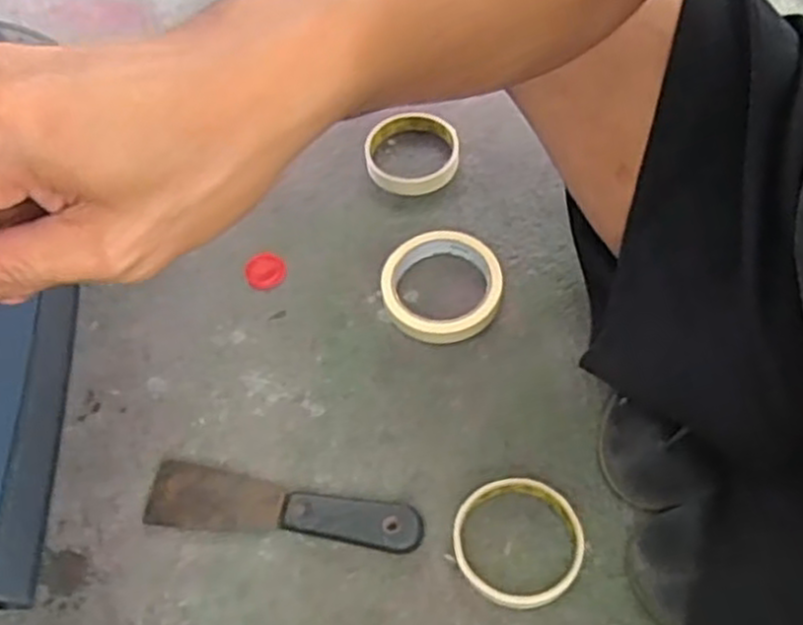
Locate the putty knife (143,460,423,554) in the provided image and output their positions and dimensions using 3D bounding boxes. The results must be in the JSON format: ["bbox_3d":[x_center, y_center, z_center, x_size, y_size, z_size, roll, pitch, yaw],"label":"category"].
[{"bbox_3d":[-0.085,0.137,0.544,0.197,0.017,0.046,5,60,7],"label":"putty knife"}]

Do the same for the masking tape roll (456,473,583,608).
[{"bbox_3d":[0.079,0.155,0.517,0.085,0.018,0.082,-2,60,3],"label":"masking tape roll"}]

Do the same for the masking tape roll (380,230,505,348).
[{"bbox_3d":[0.033,-0.022,0.627,0.094,0.023,0.093,-2,60,3],"label":"masking tape roll"}]

